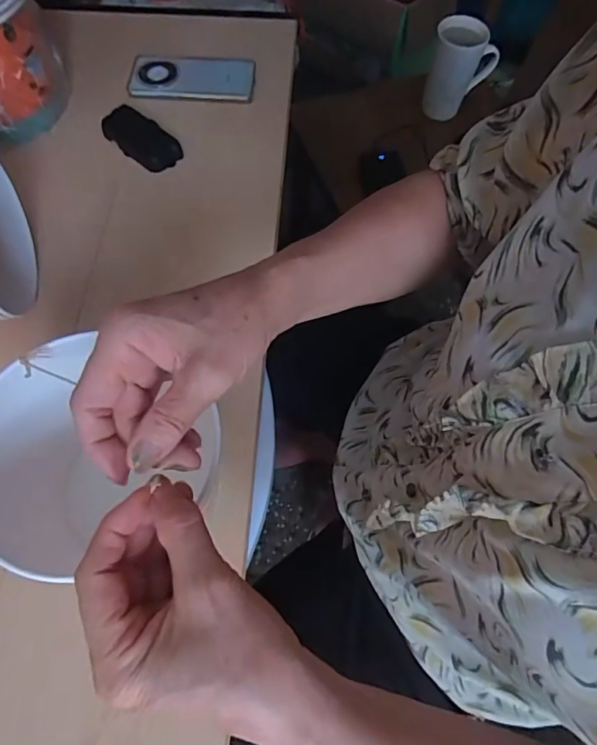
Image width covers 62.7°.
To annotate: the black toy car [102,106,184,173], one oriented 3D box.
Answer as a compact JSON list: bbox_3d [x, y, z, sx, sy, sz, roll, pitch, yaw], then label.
[{"bbox_3d":[-0.197,-0.293,0.608,0.104,0.024,0.052,41,70,15],"label":"black toy car"}]

